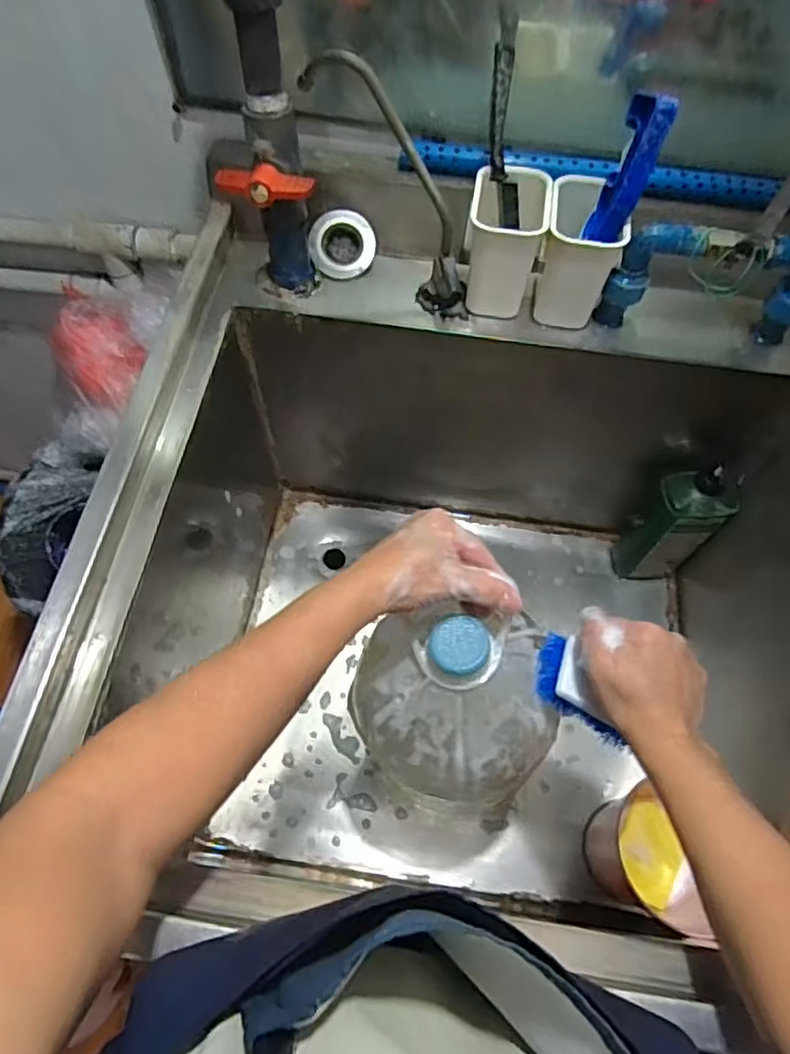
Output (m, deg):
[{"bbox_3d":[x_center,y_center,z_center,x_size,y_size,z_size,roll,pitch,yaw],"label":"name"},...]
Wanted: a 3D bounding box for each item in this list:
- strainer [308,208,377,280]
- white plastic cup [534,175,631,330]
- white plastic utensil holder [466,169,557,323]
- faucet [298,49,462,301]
[{"bbox_3d":[-0.056,-0.303,0.697,0.069,0.014,0.067,-2,104,-7],"label":"strainer"},{"bbox_3d":[0.179,-0.269,0.639,0.072,0.108,0.082,10,63,3],"label":"white plastic cup"},{"bbox_3d":[0.107,-0.277,0.636,0.070,0.110,0.076,9,63,3],"label":"white plastic utensil holder"},{"bbox_3d":[0.006,-0.307,0.596,0.060,0.235,0.030,5,56,43],"label":"faucet"}]

